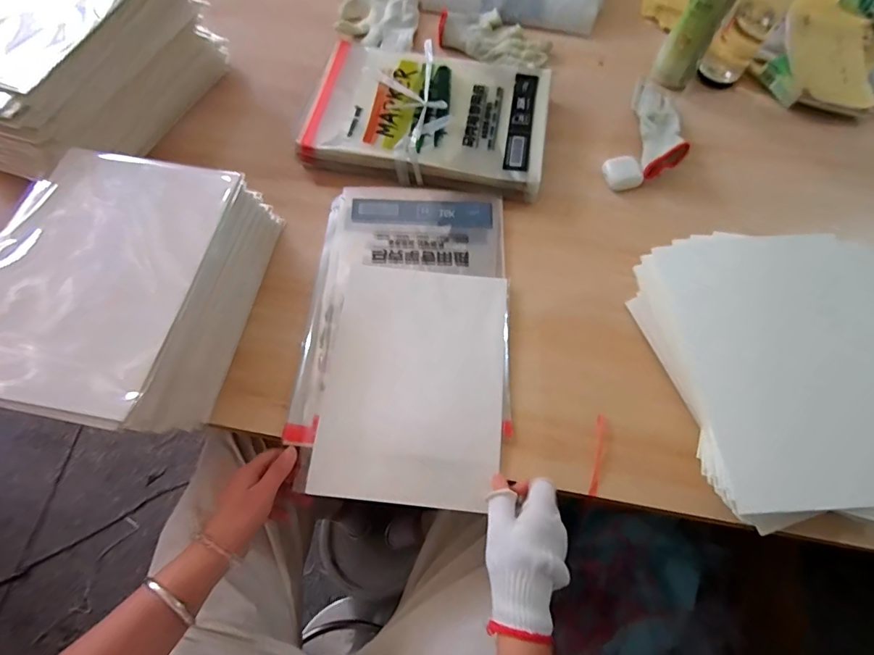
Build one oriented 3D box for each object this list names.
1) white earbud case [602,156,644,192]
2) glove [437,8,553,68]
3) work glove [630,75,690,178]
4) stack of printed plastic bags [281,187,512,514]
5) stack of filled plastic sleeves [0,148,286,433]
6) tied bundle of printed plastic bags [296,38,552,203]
[{"bbox_3d":[0.261,-0.218,0.604,0.044,0.023,0.043,-11,67,-6],"label":"white earbud case"},{"bbox_3d":[0.096,-0.480,0.713,0.184,0.019,0.105,24,68,9],"label":"glove"},{"bbox_3d":[0.323,-0.300,0.629,0.055,0.042,0.192,6,66,1],"label":"work glove"},{"bbox_3d":[-0.034,-0.001,0.515,0.235,0.019,0.384,4,66,0],"label":"stack of printed plastic bags"},{"bbox_3d":[-0.336,-0.041,0.465,0.226,0.100,0.284,10,66,3],"label":"stack of filled plastic sleeves"},{"bbox_3d":[-0.010,-0.307,0.624,0.331,0.039,0.233,9,66,2],"label":"tied bundle of printed plastic bags"}]

